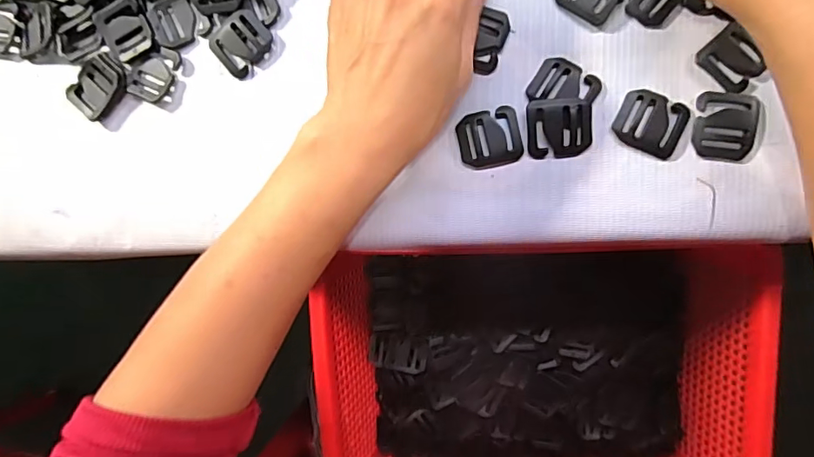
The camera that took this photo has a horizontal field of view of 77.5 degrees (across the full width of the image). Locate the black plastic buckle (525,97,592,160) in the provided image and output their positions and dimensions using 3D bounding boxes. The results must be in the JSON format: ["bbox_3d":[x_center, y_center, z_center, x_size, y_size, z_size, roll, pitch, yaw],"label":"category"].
[{"bbox_3d":[0.085,-0.056,0.281,0.035,0.009,0.032,-3,91,8],"label":"black plastic buckle"}]

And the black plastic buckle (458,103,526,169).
[{"bbox_3d":[0.047,-0.051,0.289,0.034,0.004,0.032,-12,89,8],"label":"black plastic buckle"}]

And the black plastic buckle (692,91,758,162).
[{"bbox_3d":[0.170,-0.055,0.271,0.031,0.004,0.037,5,92,8],"label":"black plastic buckle"}]

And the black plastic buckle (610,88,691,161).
[{"bbox_3d":[0.133,-0.057,0.277,0.037,0.004,0.031,23,94,7],"label":"black plastic buckle"}]

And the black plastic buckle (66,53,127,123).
[{"bbox_3d":[-0.194,-0.090,0.320,0.029,0.004,0.039,41,96,5],"label":"black plastic buckle"}]

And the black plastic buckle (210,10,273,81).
[{"bbox_3d":[-0.101,-0.113,0.308,0.034,0.008,0.031,-42,85,6],"label":"black plastic buckle"}]

